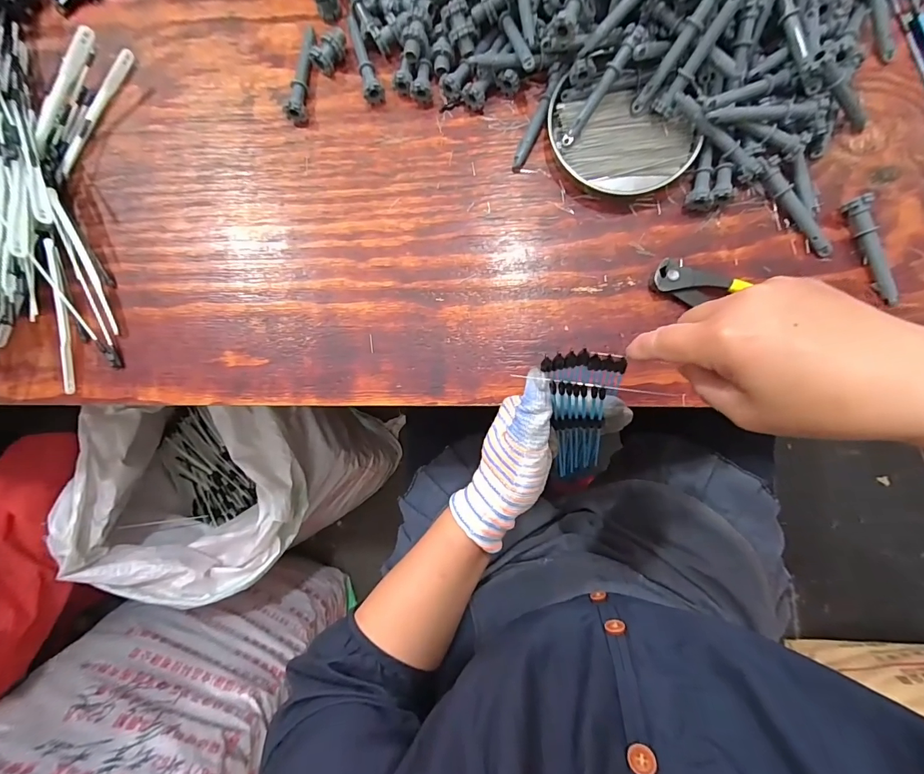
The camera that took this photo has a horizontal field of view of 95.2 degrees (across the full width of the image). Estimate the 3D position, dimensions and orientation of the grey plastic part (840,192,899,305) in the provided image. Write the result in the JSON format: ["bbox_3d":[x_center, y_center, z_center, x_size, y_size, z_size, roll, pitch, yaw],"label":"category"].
[{"bbox_3d":[0.354,-0.118,0.359,0.014,0.019,0.094,-20,84,1],"label":"grey plastic part"}]

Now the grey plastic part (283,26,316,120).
[{"bbox_3d":[-0.152,-0.301,0.402,0.016,0.021,0.094,7,85,4],"label":"grey plastic part"}]

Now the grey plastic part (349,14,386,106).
[{"bbox_3d":[-0.093,-0.315,0.403,0.018,0.017,0.088,-16,84,2],"label":"grey plastic part"}]

